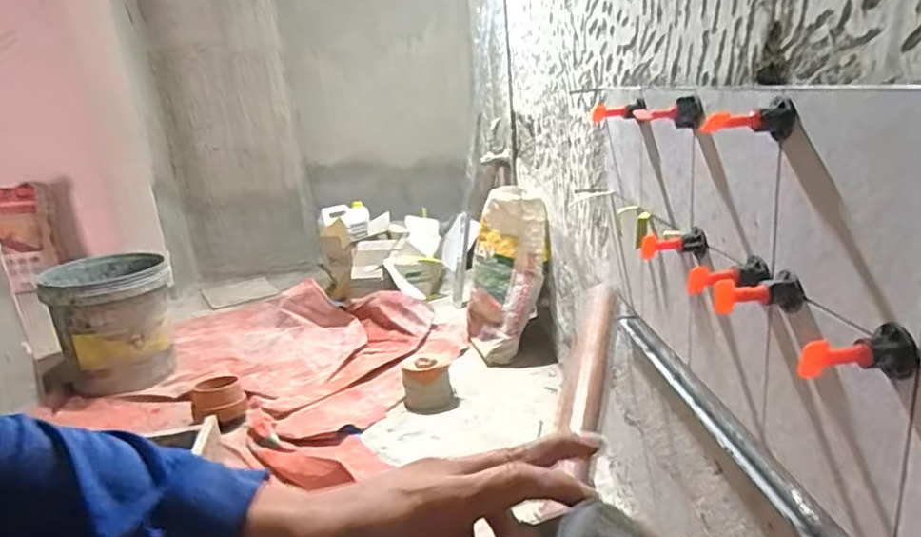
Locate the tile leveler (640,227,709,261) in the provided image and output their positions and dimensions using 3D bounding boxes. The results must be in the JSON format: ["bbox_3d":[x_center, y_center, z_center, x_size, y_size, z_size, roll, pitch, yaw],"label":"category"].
[{"bbox_3d":[0.212,-0.024,0.609,0.061,0.026,0.025,0,18,17],"label":"tile leveler"}]

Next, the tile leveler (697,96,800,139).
[{"bbox_3d":[0.210,-0.109,0.451,0.062,0.027,0.023,-1,17,13],"label":"tile leveler"}]

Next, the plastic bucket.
[{"bbox_3d":[-0.967,0.157,1.726,0.302,0.324,0.303,-15,19,-28],"label":"plastic bucket"}]

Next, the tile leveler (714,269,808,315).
[{"bbox_3d":[0.223,0.018,0.460,0.061,0.028,0.025,0,18,17],"label":"tile leveler"}]

